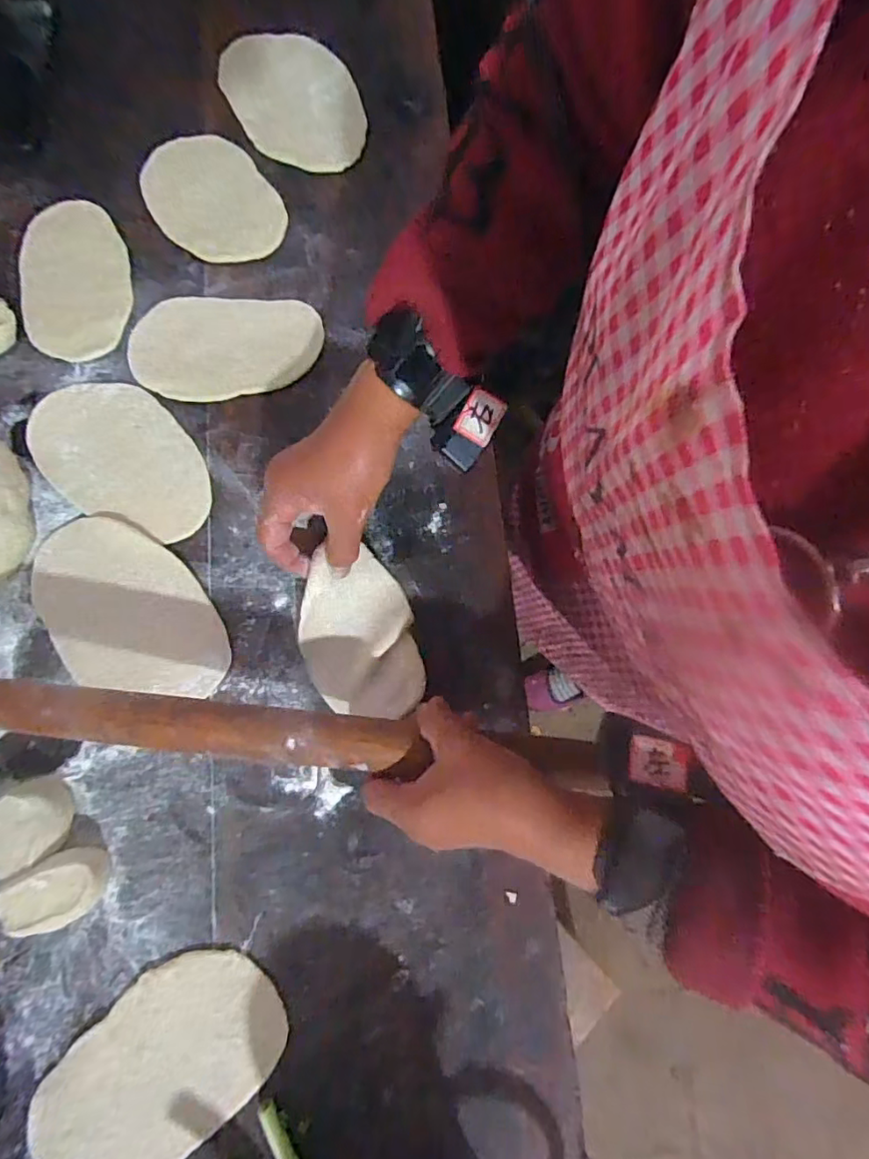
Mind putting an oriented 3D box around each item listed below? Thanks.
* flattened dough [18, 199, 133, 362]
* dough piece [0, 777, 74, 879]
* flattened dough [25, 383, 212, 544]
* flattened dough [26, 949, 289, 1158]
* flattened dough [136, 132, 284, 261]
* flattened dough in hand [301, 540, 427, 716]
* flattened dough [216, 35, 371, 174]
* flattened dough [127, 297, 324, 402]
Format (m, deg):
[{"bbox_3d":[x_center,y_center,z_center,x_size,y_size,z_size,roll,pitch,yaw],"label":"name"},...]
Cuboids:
[{"bbox_3d":[-0.290,-0.245,0.456,0.081,0.010,0.141,-11,78,-4],"label":"flattened dough"},{"bbox_3d":[-0.265,0.159,0.367,0.046,0.025,0.054,42,80,7],"label":"dough piece"},{"bbox_3d":[-0.237,-0.091,0.427,0.154,0.004,0.094,44,80,7],"label":"flattened dough"},{"bbox_3d":[-0.171,0.306,0.350,0.156,0.004,0.095,-42,82,-9],"label":"flattened dough"},{"bbox_3d":[-0.184,-0.317,0.471,0.092,0.009,0.127,-38,81,-9],"label":"flattened dough"},{"bbox_3d":[-0.055,0.039,0.406,0.079,0.019,0.119,-12,78,-4],"label":"flattened dough in hand"},{"bbox_3d":[-0.123,-0.426,0.502,0.107,0.011,0.153,-25,80,-7],"label":"flattened dough"},{"bbox_3d":[-0.166,-0.186,0.452,0.144,0.007,0.088,-1,78,-2],"label":"flattened dough"}]

